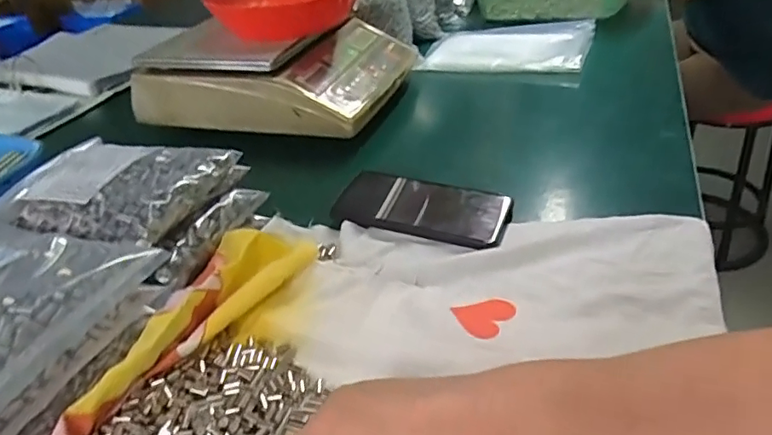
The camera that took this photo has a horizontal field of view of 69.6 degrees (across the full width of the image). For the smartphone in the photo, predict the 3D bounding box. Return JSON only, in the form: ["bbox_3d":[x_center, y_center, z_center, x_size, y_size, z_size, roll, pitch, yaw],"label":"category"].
[{"bbox_3d":[0.035,-0.012,0.530,0.159,0.016,0.079,11,38,23],"label":"smartphone"}]

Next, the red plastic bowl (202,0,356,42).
[{"bbox_3d":[-0.135,-0.305,0.786,0.195,0.061,0.195,-5,35,2],"label":"red plastic bowl"}]

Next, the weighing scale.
[{"bbox_3d":[-0.148,-0.226,0.802,0.327,0.095,0.281,7,37,18],"label":"weighing scale"}]

